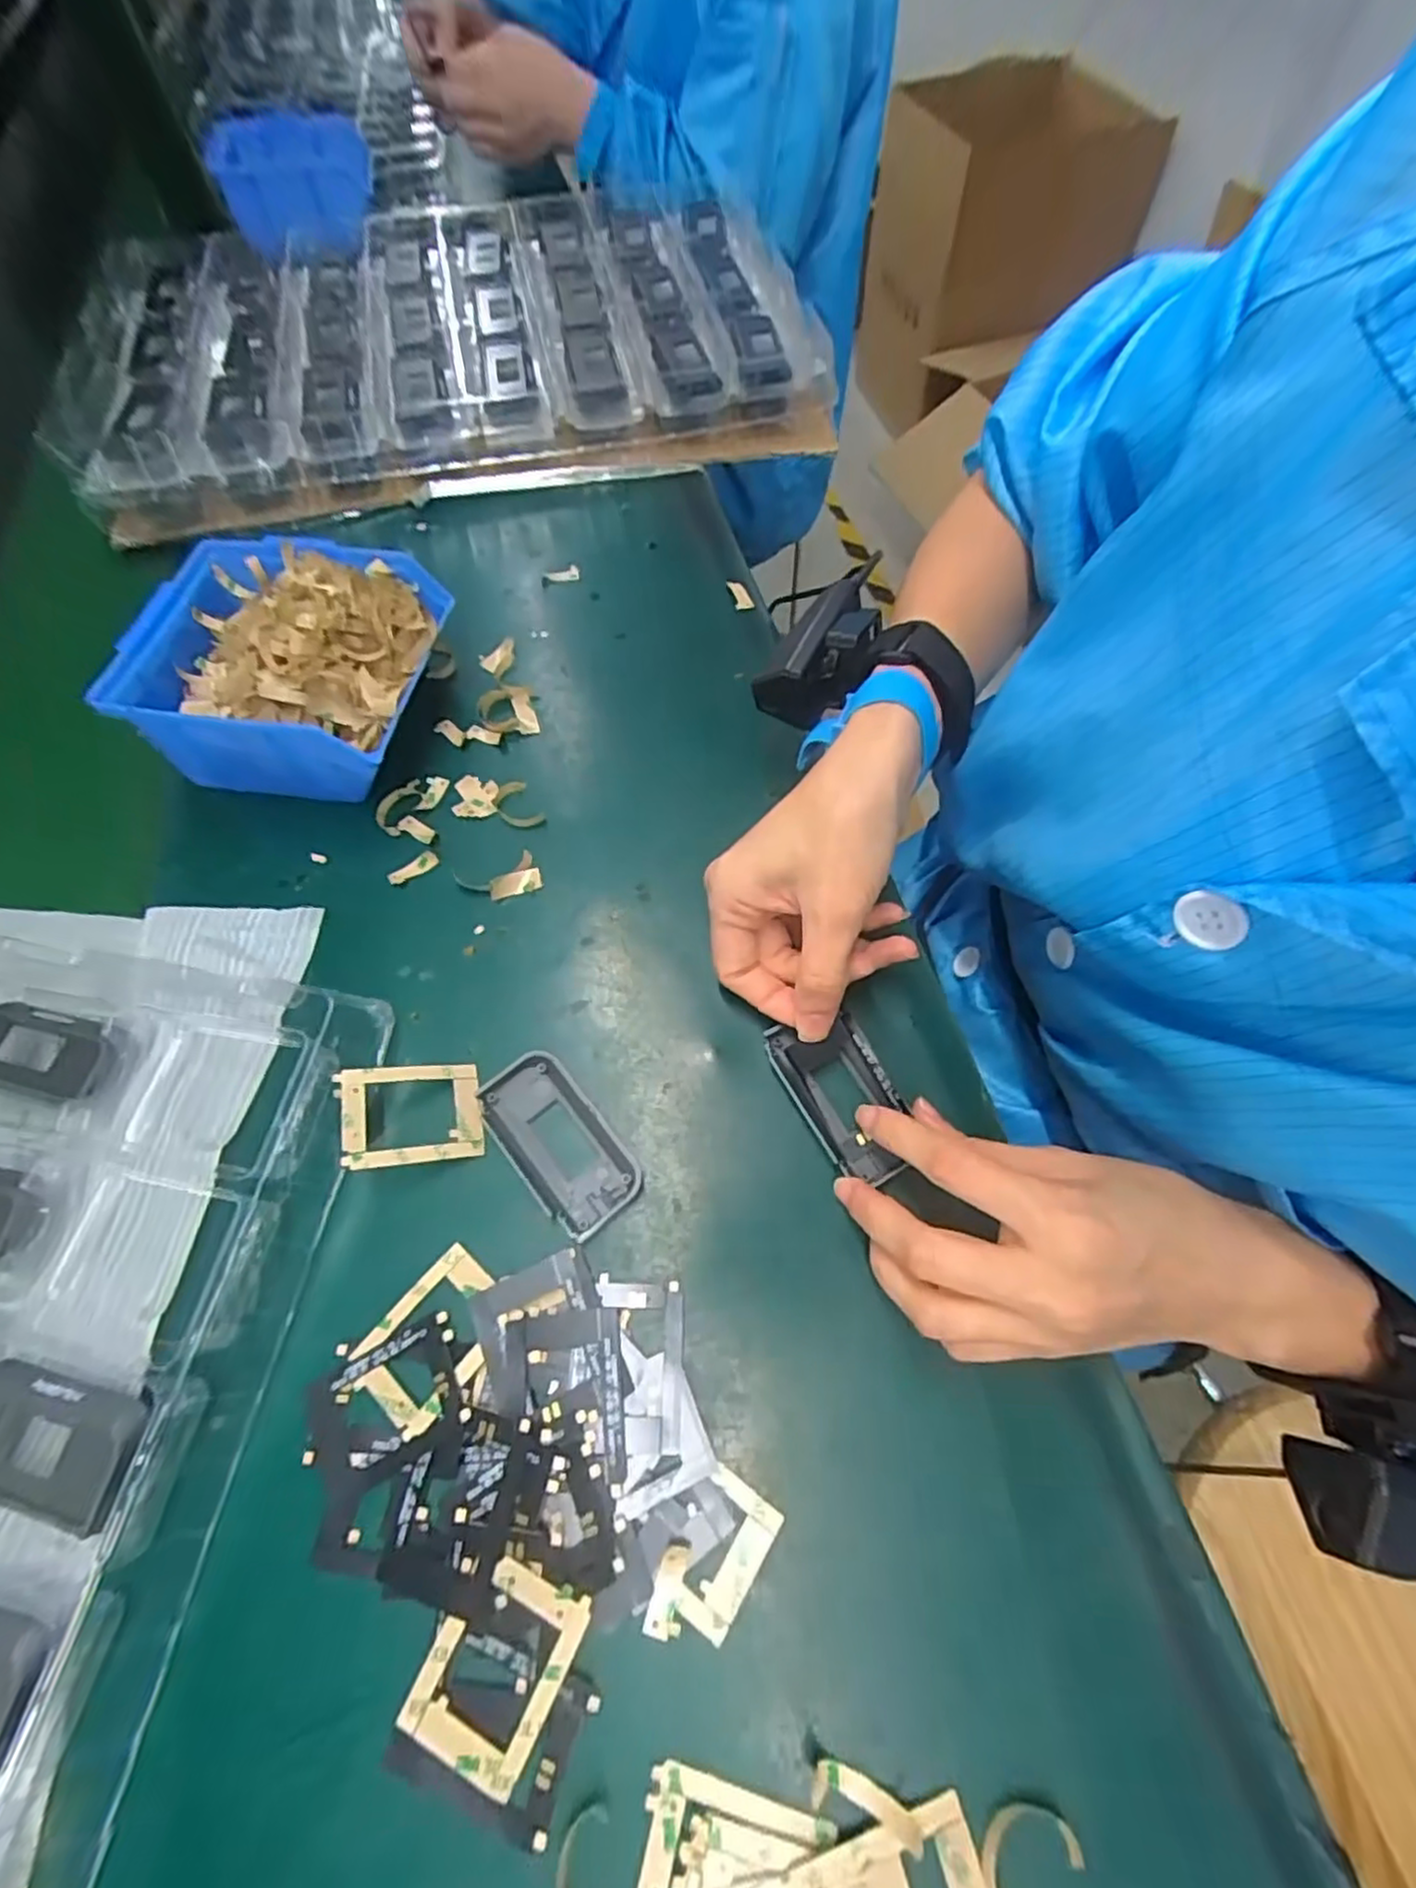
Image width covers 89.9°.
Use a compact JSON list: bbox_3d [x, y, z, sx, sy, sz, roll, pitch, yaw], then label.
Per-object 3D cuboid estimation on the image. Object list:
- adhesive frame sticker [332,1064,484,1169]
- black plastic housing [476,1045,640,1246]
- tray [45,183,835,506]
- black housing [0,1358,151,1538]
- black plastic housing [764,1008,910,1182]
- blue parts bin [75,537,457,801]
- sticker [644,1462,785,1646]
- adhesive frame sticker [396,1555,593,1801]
[{"bbox_3d":[-0.120,0.068,0.287,0.054,0.004,0.039,1,63,-29],"label":"adhesive frame sticker"},{"bbox_3d":[-0.061,0.081,0.292,0.038,0.008,0.075,-38,69,-17],"label":"black plastic housing"},{"bbox_3d":[-0.199,-0.466,0.547,0.519,0.056,0.328,-12,64,-6],"label":"tray"},{"bbox_3d":[-0.226,0.167,0.239,0.075,0.012,0.038,9,63,5],"label":"black housing"},{"bbox_3d":[0.057,0.062,0.298,0.037,0.013,0.073,-25,65,-12],"label":"black plastic housing"},{"bbox_3d":[-0.219,-0.142,0.372,0.142,0.069,0.123,5,63,3],"label":"blue parts bin"},{"bbox_3d":[0.001,0.203,0.232,0.027,0.004,0.048,33,68,16],"label":"sticker"},{"bbox_3d":[-0.065,0.221,0.217,0.040,0.004,0.053,24,75,9],"label":"adhesive frame sticker"}]

